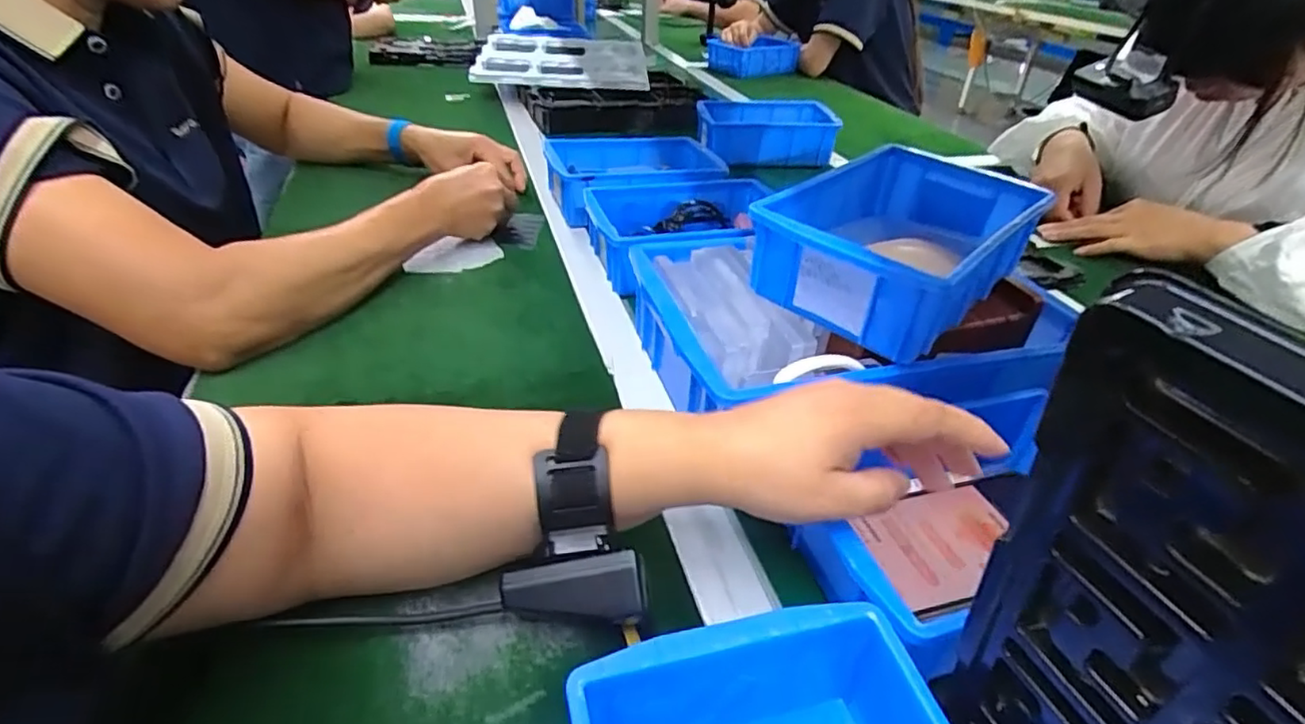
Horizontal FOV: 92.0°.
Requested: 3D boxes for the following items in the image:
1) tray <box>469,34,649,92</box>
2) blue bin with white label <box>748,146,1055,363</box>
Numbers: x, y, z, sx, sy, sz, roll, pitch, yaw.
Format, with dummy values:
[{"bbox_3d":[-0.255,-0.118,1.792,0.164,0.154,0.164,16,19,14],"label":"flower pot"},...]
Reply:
[{"bbox_3d":[-0.181,-0.621,1.286,0.327,0.030,0.377,2,38,-4],"label":"tray"},{"bbox_3d":[0.169,-0.085,0.442,0.128,0.061,0.205,31,44,33],"label":"blue bin with white label"}]

